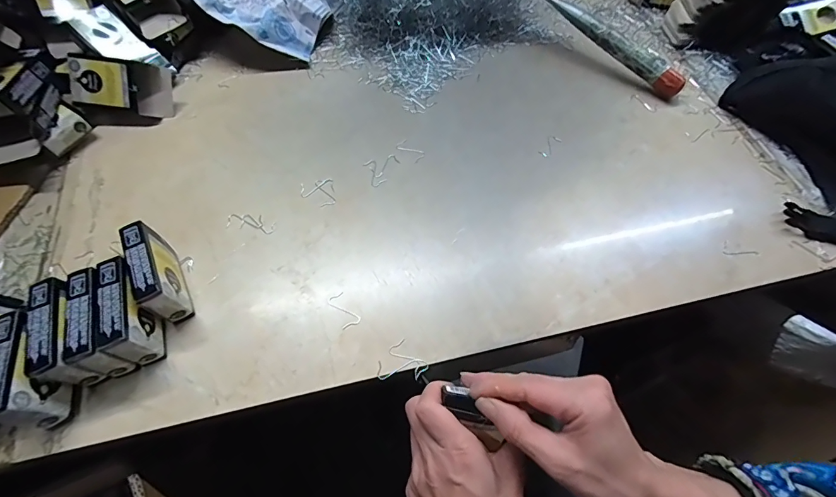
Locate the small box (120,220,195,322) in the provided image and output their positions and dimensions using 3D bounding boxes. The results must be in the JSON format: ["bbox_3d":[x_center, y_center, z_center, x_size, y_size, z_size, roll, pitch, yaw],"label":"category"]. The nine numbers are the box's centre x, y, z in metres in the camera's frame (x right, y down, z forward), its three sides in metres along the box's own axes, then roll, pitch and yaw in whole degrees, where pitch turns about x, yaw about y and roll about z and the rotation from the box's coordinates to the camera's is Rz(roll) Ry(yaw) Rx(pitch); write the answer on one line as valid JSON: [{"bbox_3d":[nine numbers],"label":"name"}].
[{"bbox_3d":[-0.219,0.021,0.339,0.022,0.062,0.080,-28,66,-15],"label":"small box"}]

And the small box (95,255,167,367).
[{"bbox_3d":[-0.228,0.050,0.321,0.024,0.053,0.075,-19,64,-11],"label":"small box"}]

